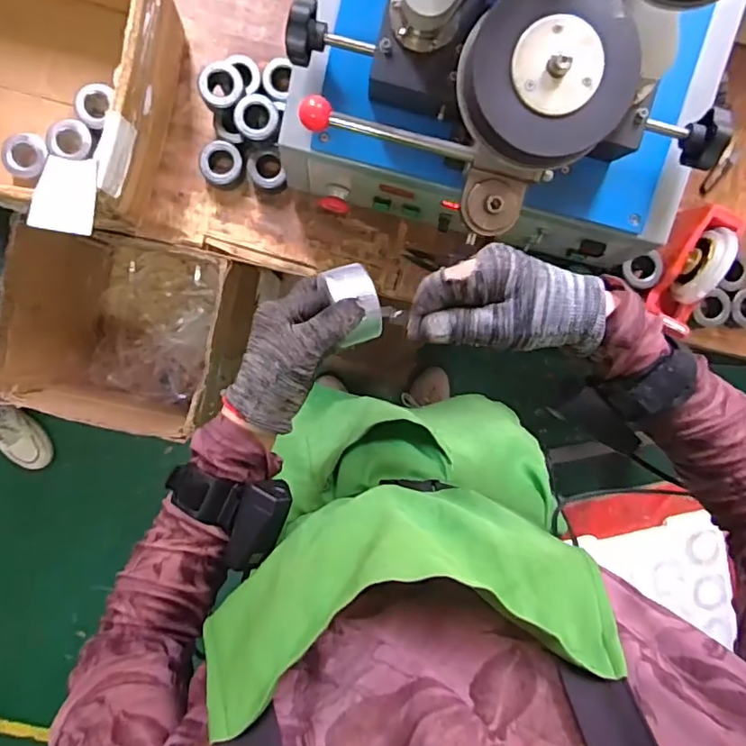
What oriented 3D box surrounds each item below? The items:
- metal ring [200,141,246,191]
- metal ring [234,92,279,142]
[{"bbox_3d":[-0.222,-0.308,0.807,0.059,0.039,0.060,0,93,-3],"label":"metal ring"},{"bbox_3d":[-0.165,-0.363,0.779,0.062,0.036,0.062,0,93,-3],"label":"metal ring"}]

